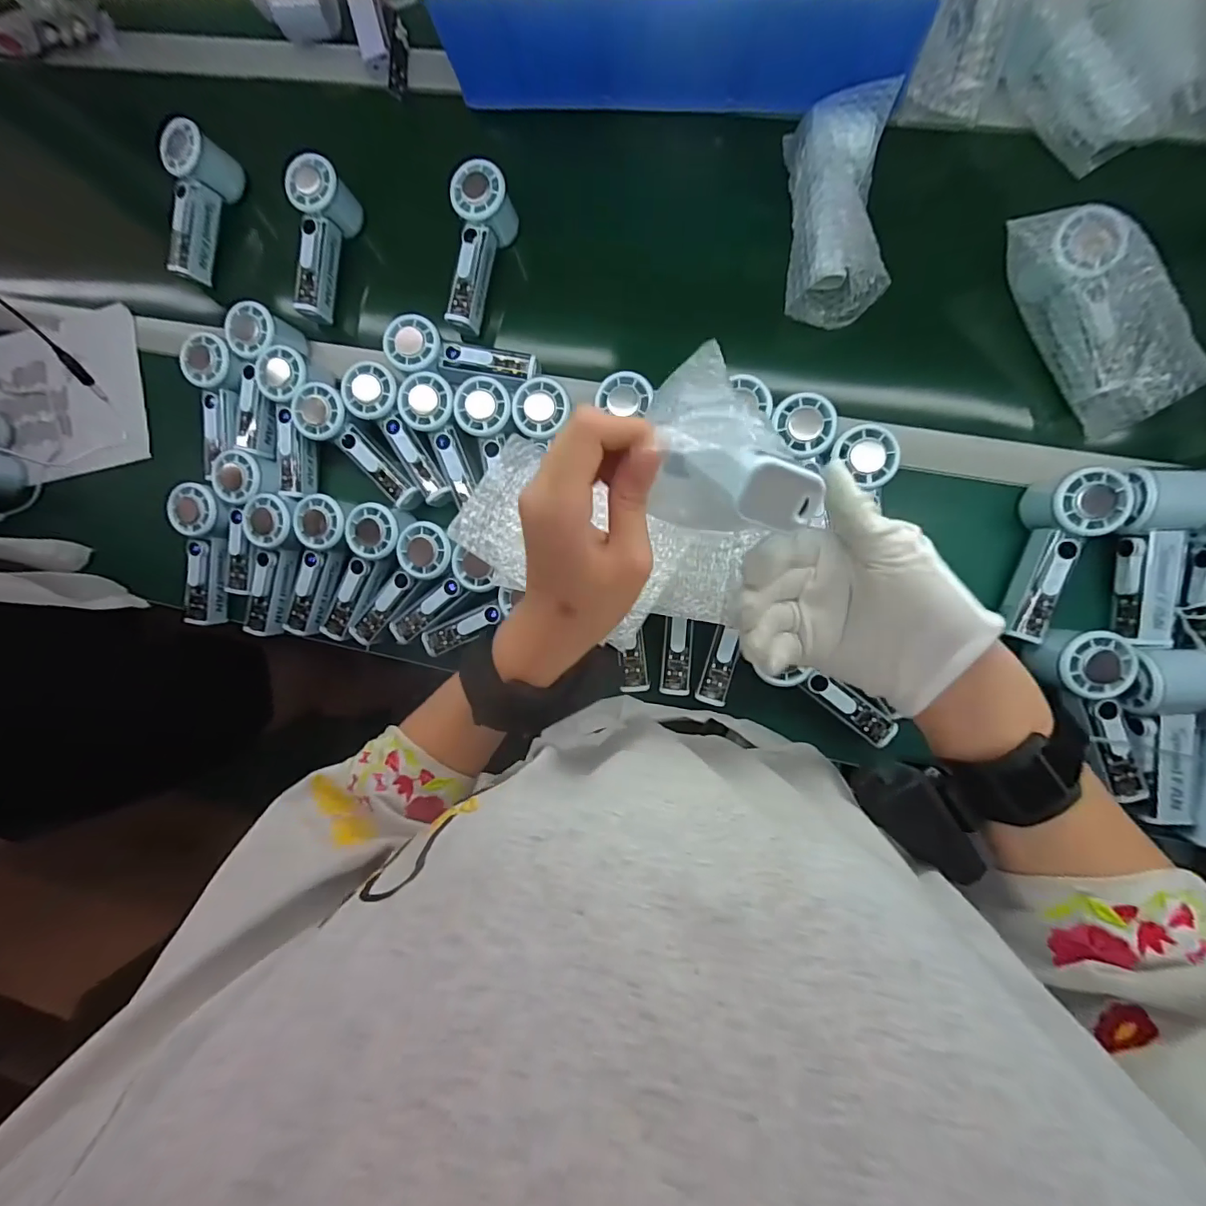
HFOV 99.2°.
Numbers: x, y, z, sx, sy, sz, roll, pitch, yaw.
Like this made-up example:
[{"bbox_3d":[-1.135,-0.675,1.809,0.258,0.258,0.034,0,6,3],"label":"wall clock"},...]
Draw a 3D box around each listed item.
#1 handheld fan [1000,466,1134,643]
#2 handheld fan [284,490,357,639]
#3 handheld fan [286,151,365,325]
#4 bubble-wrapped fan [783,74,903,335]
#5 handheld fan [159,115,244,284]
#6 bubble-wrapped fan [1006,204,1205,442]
[{"bbox_3d":[0.408,-0.039,0.462,0.061,0.062,0.151,12,92,8],"label":"handheld fan"},{"bbox_3d":[-0.307,-0.040,0.555,0.055,0.035,0.151,23,107,8],"label":"handheld fan"},{"bbox_3d":[-0.321,-0.395,0.571,0.048,0.064,0.153,16,92,8],"label":"handheld fan"},{"bbox_3d":[0.223,-0.374,0.492,0.086,0.068,0.182,0,90,8],"label":"bubble-wrapped fan"},{"bbox_3d":[-0.472,-0.449,0.585,0.044,0.065,0.149,18,92,8],"label":"handheld fan"},{"bbox_3d":[0.438,-0.256,0.452,0.067,0.059,0.196,-29,86,7],"label":"bubble-wrapped fan"}]

